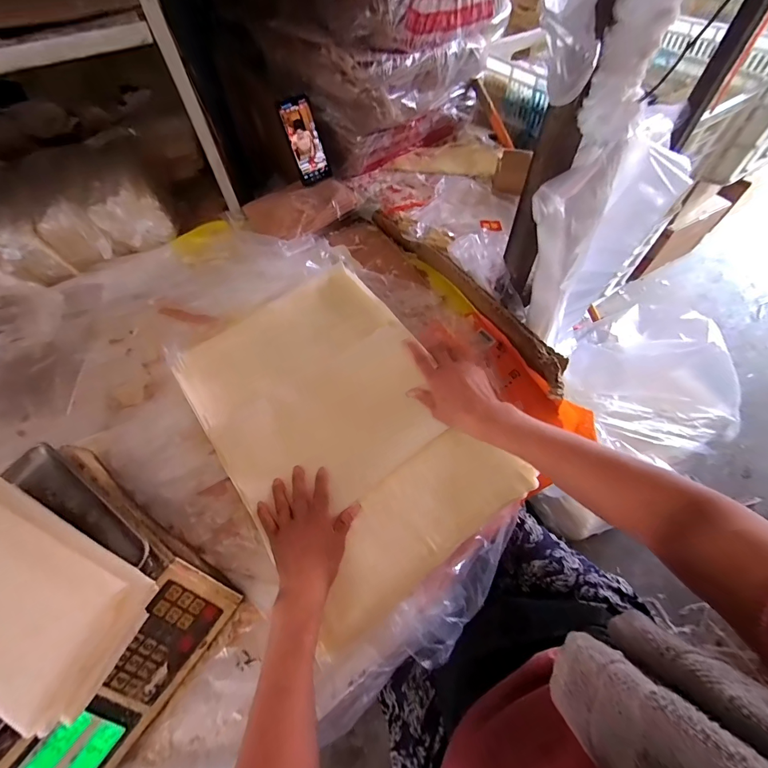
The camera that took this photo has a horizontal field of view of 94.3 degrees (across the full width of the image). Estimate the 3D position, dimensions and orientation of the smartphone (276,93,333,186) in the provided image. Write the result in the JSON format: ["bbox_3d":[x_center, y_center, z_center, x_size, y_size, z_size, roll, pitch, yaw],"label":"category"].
[{"bbox_3d":[-0.173,-0.529,0.780,0.074,0.155,0.015,-30,39,-13],"label":"smartphone"}]

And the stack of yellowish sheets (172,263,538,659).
[{"bbox_3d":[-0.068,0.041,0.525,0.329,0.027,0.481,-35,67,-11],"label":"stack of yellowish sheets"}]

